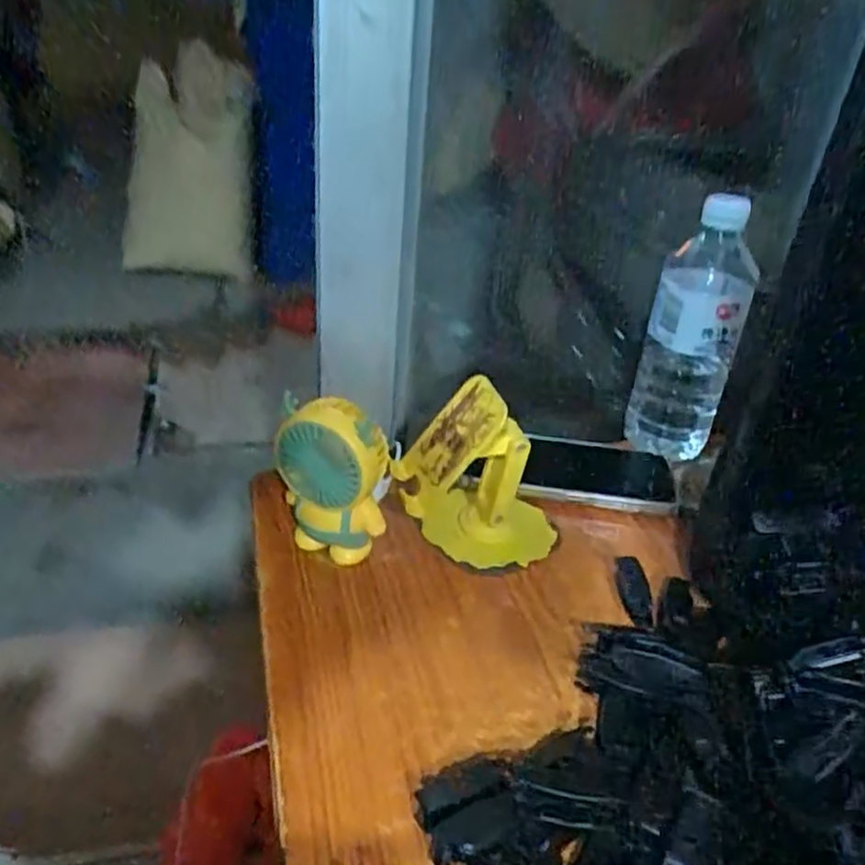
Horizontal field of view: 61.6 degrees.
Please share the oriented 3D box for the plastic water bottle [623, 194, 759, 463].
[{"bbox_3d":[0.208,-0.079,0.584,0.070,0.205,0.061,13,33,14],"label":"plastic water bottle"}]

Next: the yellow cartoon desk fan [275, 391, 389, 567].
[{"bbox_3d":[-0.060,0.030,0.460,0.066,0.108,0.038,16,34,19],"label":"yellow cartoon desk fan"}]

